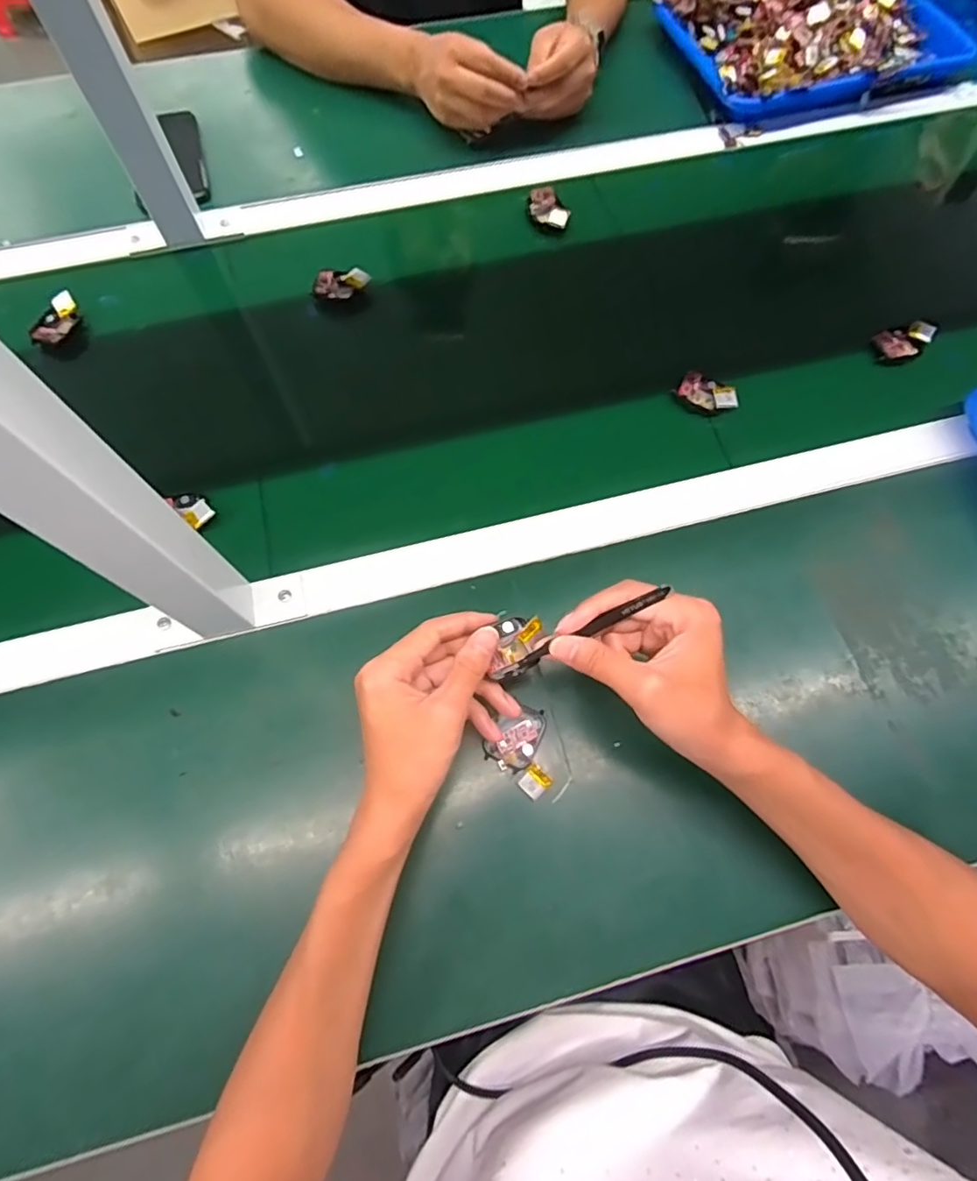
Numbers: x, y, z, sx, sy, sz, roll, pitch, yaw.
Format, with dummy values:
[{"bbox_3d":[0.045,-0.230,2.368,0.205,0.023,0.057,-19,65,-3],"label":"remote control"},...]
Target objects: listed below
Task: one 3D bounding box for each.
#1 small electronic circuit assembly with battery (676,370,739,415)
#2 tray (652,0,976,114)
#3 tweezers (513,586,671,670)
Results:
[{"bbox_3d":[0.201,-0.180,0.531,0.053,0.014,0.033,32,72,11],"label":"small electronic circuit assembly with battery"},{"bbox_3d":[0.402,-0.693,0.714,0.342,0.052,0.236,-15,68,-6],"label":"tray"},{"bbox_3d":[0.063,0.024,0.359,0.106,0.010,0.008,-29,70,19],"label":"tweezers"}]

